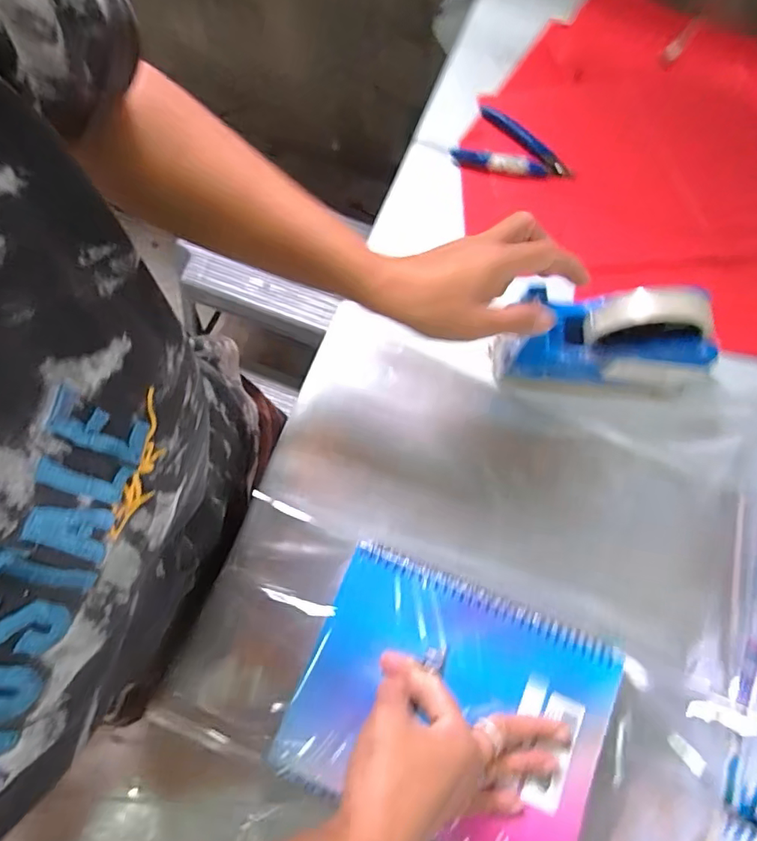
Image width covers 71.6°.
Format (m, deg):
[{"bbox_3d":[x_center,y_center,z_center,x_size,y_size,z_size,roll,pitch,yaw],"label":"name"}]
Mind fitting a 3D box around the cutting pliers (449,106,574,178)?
[{"bbox_3d":[0.136,-0.266,0.526,0.109,0.013,0.074,34,78,9],"label":"cutting pliers"}]

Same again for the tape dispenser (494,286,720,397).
[{"bbox_3d":[0.184,-0.062,0.422,0.159,0.103,0.058,9,75,3],"label":"tape dispenser"}]

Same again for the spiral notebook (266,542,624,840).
[{"bbox_3d":[0.047,0.191,0.349,0.198,0.008,0.155,22,76,6],"label":"spiral notebook"}]

